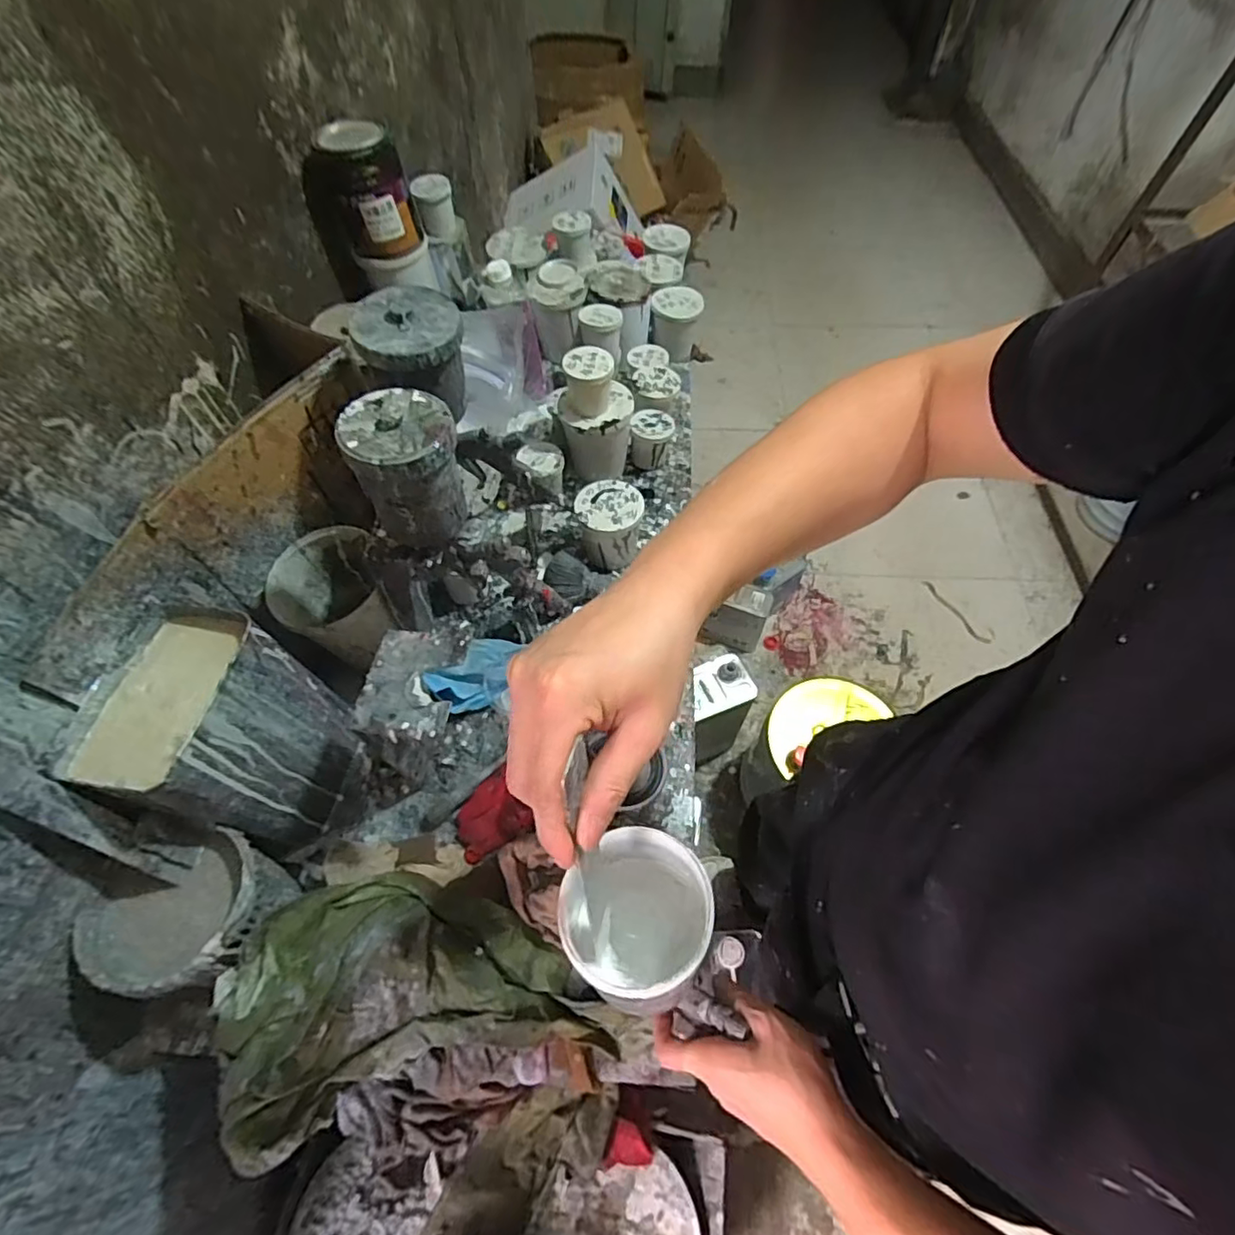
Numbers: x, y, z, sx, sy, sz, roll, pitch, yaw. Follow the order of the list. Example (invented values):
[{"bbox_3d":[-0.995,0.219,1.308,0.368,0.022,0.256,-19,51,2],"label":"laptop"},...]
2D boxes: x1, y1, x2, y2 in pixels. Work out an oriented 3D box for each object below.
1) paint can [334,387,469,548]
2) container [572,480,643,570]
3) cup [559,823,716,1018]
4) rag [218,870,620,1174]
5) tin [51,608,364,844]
[{"bbox_3d":[-0.194,-0.138,0.561,0.094,0.120,0.089,0,58,1],"label":"paint can"},{"bbox_3d":[-0.010,-0.129,0.836,0.092,0.091,0.087,-2,58,0],"label":"container"},{"bbox_3d":[0.008,0.193,0.388,0.096,0.093,0.093,0,58,1],"label":"cup"},{"bbox_3d":[-0.197,0.341,0.548,0.295,0.071,0.199,-11,58,-6],"label":"rag"},{"bbox_3d":[-0.383,0.123,0.604,0.125,0.228,0.160,10,58,7],"label":"tin"}]

